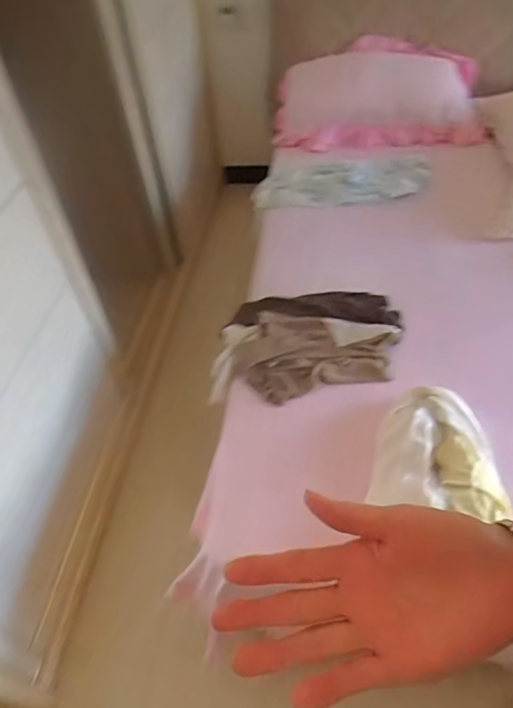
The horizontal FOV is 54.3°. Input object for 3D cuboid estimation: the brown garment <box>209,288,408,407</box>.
[{"bbox_3d":[0.114,-0.020,1.210,0.442,0.102,0.305,-5,46,1],"label":"brown garment"}]

